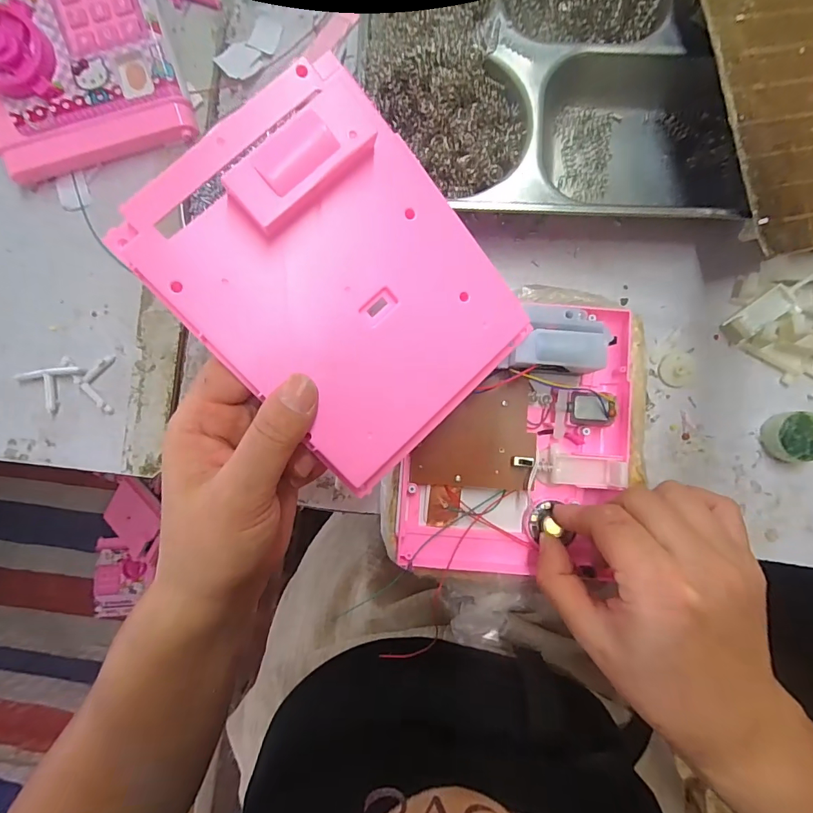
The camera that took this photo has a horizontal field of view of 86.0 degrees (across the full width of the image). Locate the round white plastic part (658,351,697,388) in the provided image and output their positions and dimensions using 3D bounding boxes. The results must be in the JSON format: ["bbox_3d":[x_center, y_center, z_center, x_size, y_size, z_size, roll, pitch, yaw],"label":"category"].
[{"bbox_3d":[0.187,-0.025,0.298,0.024,0.010,0.023,0,89,2],"label":"round white plastic part"}]

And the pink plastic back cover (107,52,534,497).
[{"bbox_3d":[-0.026,-0.053,0.188,0.120,0.019,0.153,-44,104,-6],"label":"pink plastic back cover"}]

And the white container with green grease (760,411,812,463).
[{"bbox_3d":[0.258,0.020,0.290,0.031,0.015,0.032,0,89,2],"label":"white container with green grease"}]

